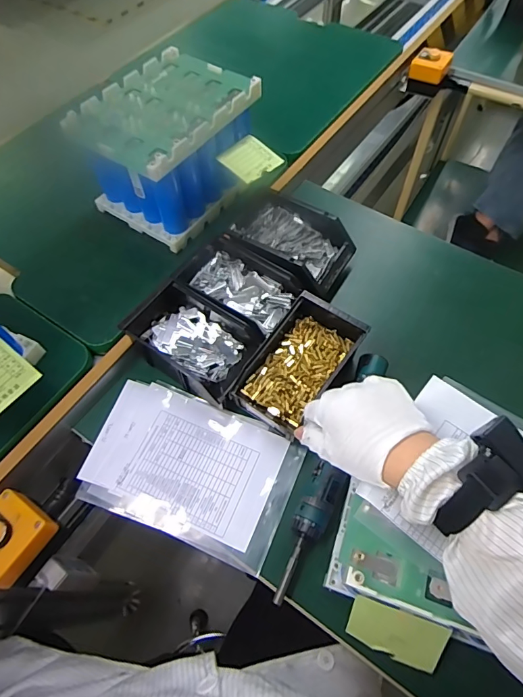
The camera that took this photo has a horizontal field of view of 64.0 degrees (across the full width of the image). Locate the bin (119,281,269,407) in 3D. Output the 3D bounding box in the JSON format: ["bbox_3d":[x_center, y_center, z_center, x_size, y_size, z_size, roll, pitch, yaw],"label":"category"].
[{"bbox_3d":[-0.090,-0.009,0.588,0.175,0.070,0.117,34,67,19],"label":"bin"}]

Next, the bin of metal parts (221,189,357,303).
[{"bbox_3d":[0.049,-0.163,0.676,0.182,0.080,0.137,32,67,18],"label":"bin of metal parts"}]

